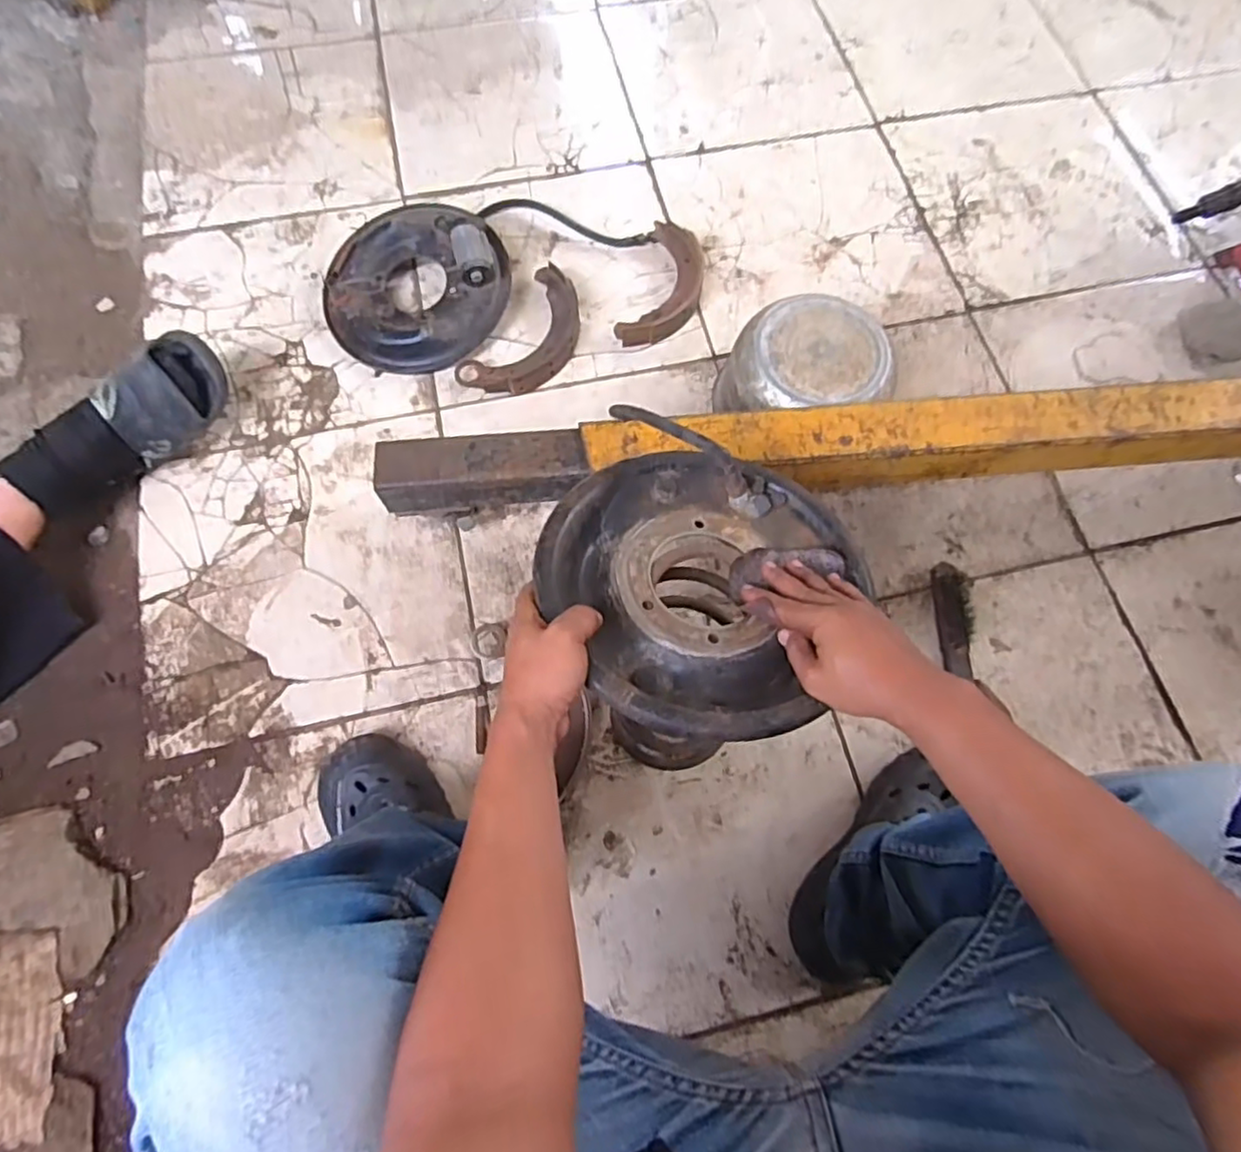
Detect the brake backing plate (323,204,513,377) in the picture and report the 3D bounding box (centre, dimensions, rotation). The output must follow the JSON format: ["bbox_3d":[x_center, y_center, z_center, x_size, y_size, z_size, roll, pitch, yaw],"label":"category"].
[{"bbox_3d":[-0.299,-0.431,0.997,0.264,0.090,0.253,0,71,0],"label":"brake backing plate"}]

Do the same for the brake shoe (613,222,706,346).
[{"bbox_3d":[0.071,-0.438,1.030,0.099,0.035,0.228,18,72,5],"label":"brake shoe"}]

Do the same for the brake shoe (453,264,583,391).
[{"bbox_3d":[-0.129,-0.347,0.993,0.114,0.033,0.224,32,74,10],"label":"brake shoe"}]

